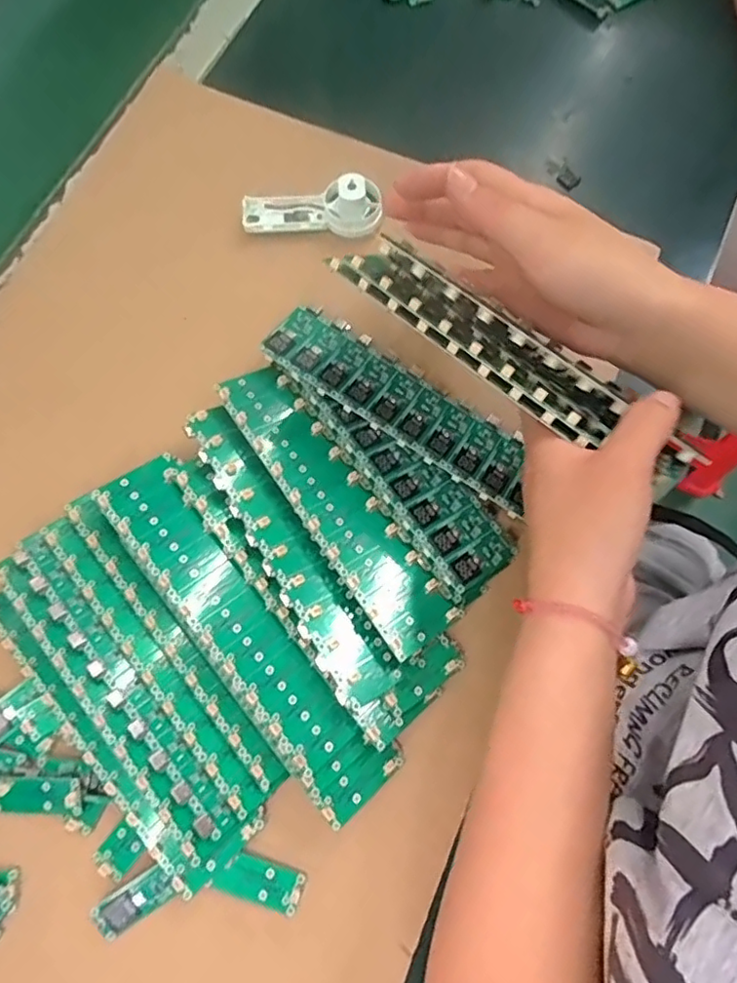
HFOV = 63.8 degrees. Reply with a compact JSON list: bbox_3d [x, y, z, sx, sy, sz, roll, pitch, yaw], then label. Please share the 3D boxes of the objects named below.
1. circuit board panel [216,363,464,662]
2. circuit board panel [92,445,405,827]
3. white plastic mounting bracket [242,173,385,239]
[{"bbox_3d":[-0.021,0.003,0.332,0.044,0.004,0.185,-29,74,-29],"label":"circuit board panel"},{"bbox_3d":[-0.066,0.068,0.308,0.046,0.009,0.212,-38,76,-10],"label":"circuit board panel"},{"bbox_3d":[-0.039,-0.194,0.403,0.095,0.029,0.030,1,72,0],"label":"white plastic mounting bracket"}]

